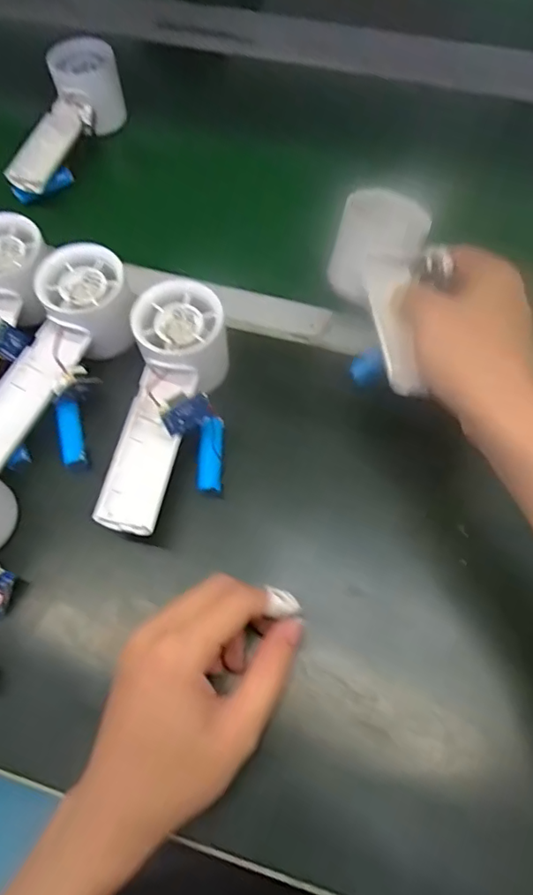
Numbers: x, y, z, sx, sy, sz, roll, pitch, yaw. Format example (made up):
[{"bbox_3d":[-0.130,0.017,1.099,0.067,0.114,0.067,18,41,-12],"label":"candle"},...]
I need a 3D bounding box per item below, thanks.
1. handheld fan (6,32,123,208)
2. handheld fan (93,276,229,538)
[{"bbox_3d":[-0.174,-0.287,0.479,0.052,0.053,0.161,10,65,6],"label":"handheld fan"},{"bbox_3d":[-0.057,-0.026,0.344,0.069,0.057,0.162,9,80,6],"label":"handheld fan"}]

